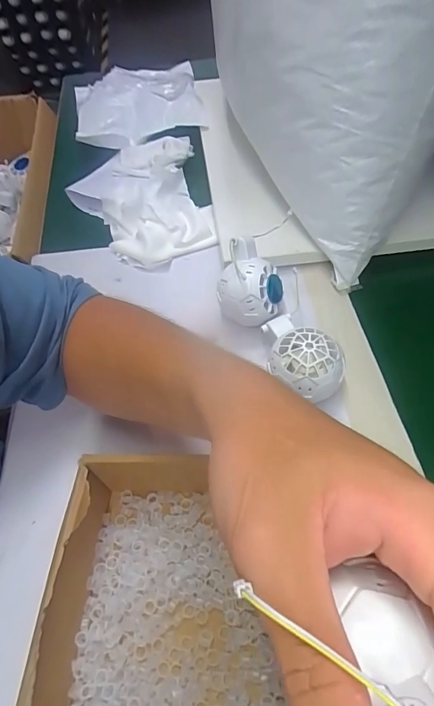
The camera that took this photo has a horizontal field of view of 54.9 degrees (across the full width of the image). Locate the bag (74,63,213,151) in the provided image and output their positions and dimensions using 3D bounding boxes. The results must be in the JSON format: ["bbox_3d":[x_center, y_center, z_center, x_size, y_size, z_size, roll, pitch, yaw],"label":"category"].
[{"bbox_3d":[-0.121,-0.376,0.629,0.189,0.033,0.212,-11,56,-3],"label":"bag"}]

